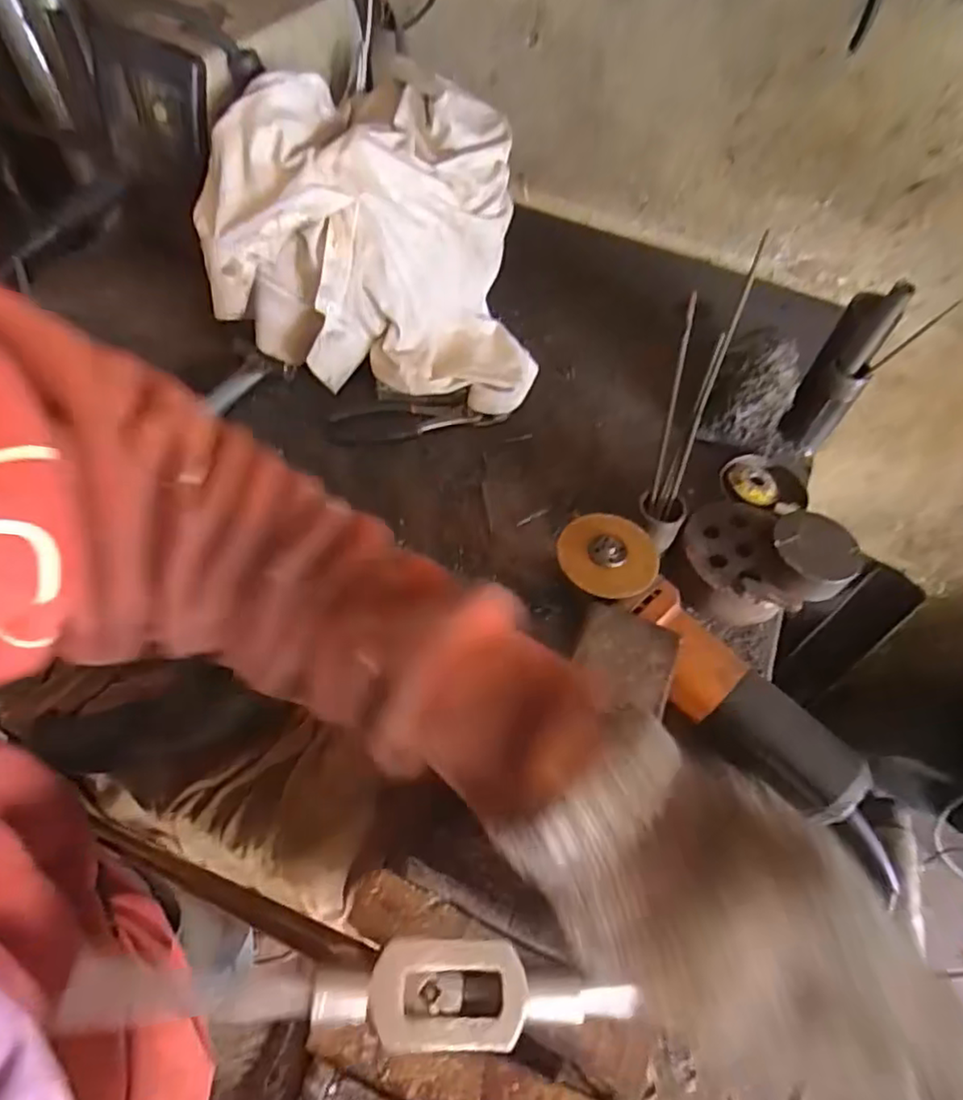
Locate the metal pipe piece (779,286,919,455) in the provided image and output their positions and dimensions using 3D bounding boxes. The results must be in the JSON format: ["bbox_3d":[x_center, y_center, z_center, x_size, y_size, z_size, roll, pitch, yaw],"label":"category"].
[{"bbox_3d":[0.369,-0.187,0.651,0.053,0.178,0.068,29,58,15],"label":"metal pipe piece"}]

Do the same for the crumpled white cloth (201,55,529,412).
[{"bbox_3d":[-0.107,-0.343,0.678,0.313,0.206,0.291,3,55,-2],"label":"crumpled white cloth"}]

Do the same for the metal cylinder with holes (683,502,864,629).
[{"bbox_3d":[0.242,0.006,0.556,0.134,0.072,0.102,14,56,6],"label":"metal cylinder with holes"}]

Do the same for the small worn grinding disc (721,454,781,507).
[{"bbox_3d":[0.281,-0.071,0.663,0.060,0.012,0.062,2,55,-3],"label":"small worn grinding disc"}]

